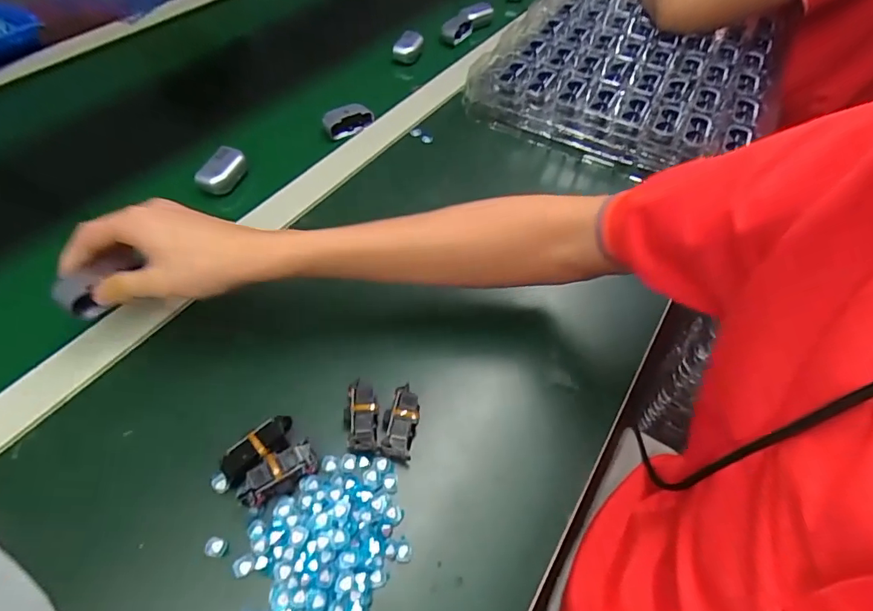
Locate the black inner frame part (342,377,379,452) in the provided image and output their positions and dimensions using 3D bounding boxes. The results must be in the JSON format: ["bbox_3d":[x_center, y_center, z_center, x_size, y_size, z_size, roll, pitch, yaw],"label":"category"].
[{"bbox_3d":[-0.056,0.080,0.353,0.025,0.019,0.051,0,53,-4],"label":"black inner frame part"}]

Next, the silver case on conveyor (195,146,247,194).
[{"bbox_3d":[-0.221,-0.141,0.504,0.028,0.026,0.053,22,55,12],"label":"silver case on conveyor"}]

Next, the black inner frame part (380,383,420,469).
[{"bbox_3d":[-0.026,0.086,0.352,0.025,0.015,0.054,11,53,4],"label":"black inner frame part"}]

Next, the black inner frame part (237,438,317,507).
[{"bbox_3d":[-0.106,0.112,0.321,0.052,0.021,0.020,-26,59,-22],"label":"black inner frame part"}]

